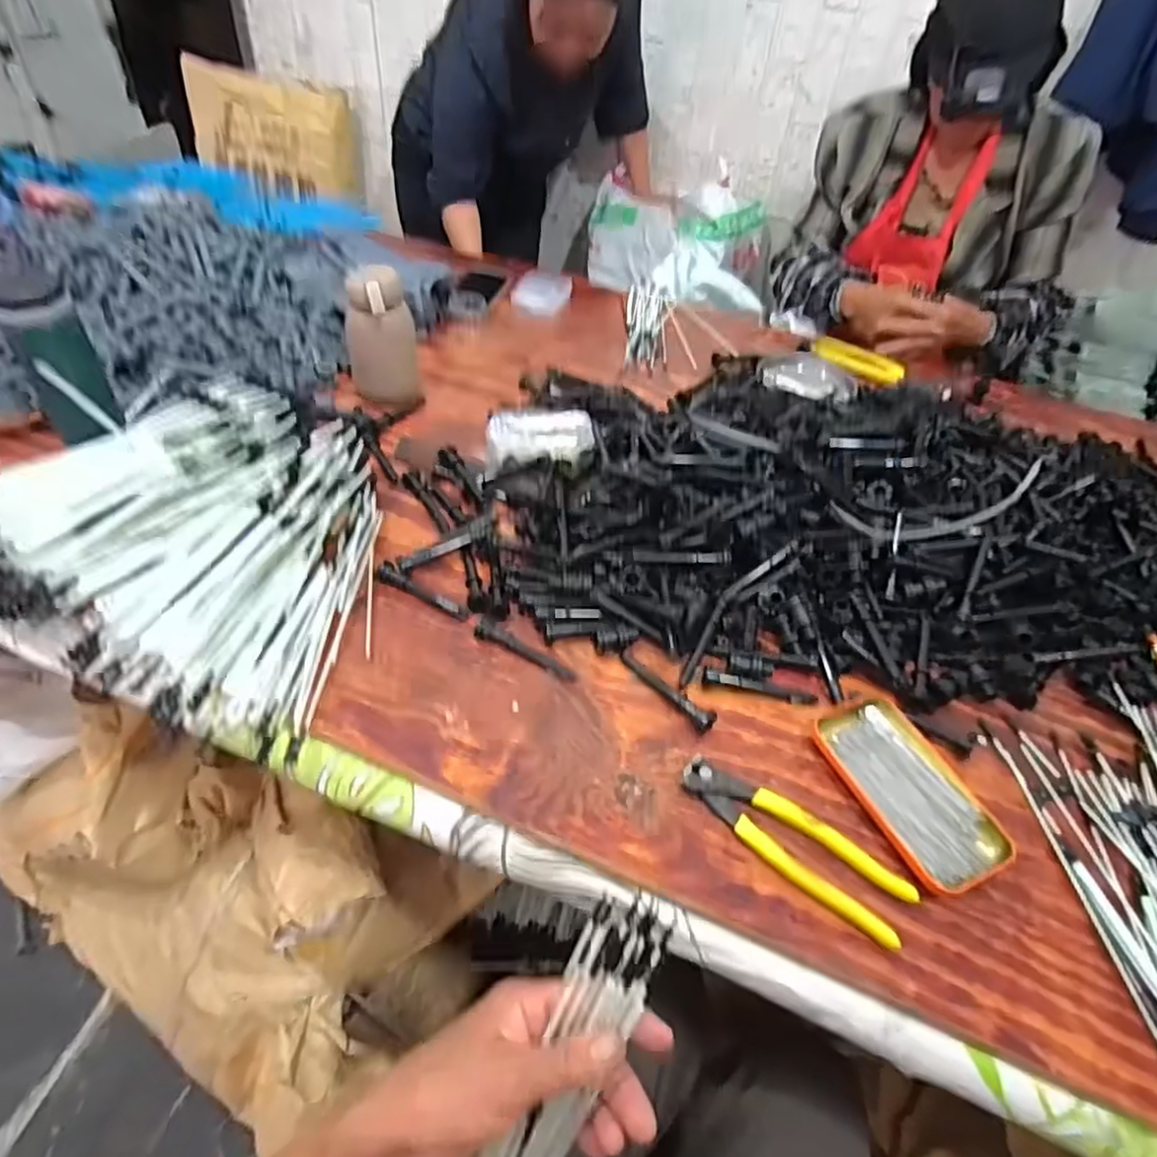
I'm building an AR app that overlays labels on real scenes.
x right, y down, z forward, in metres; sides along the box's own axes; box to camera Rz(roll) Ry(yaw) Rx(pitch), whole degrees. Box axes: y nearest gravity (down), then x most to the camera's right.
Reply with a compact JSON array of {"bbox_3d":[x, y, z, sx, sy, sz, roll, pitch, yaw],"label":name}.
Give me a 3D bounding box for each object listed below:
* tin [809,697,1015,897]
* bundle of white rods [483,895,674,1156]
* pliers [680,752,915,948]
[{"bbox_3d":[0.239,0.153,0.495,0.075,0.015,0.143,-14,49,-19],"label":"tin"},{"bbox_3d":[-0.025,0.320,0.392,0.053,0.286,0.054,23,10,16],"label":"bundle of white rods"},{"bbox_3d":[0.144,0.181,0.464,0.162,0.016,0.044,31,50,22],"label":"pliers"}]

